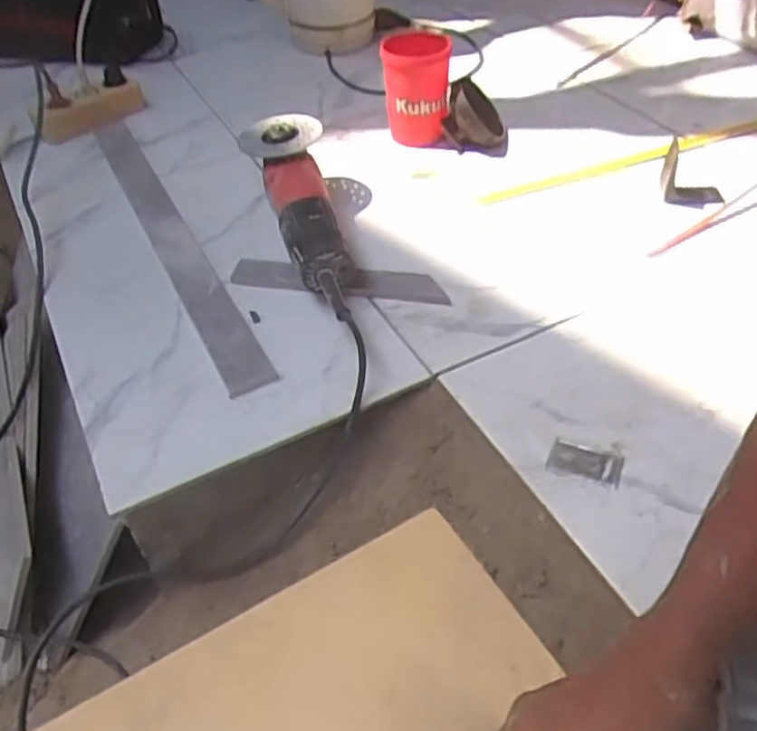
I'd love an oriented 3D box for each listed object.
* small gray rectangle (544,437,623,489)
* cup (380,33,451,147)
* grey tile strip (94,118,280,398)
[{"bbox_3d":[0.168,0.078,0.587,0.057,0.004,0.038,13,47,17],"label":"small gray rectangle"},{"bbox_3d":[0.052,-0.366,0.951,0.084,0.134,0.092,4,45,8],"label":"cup"},{"bbox_3d":[-0.249,-0.160,0.852,0.048,0.010,0.583,-22,47,-18],"label":"grey tile strip"}]

